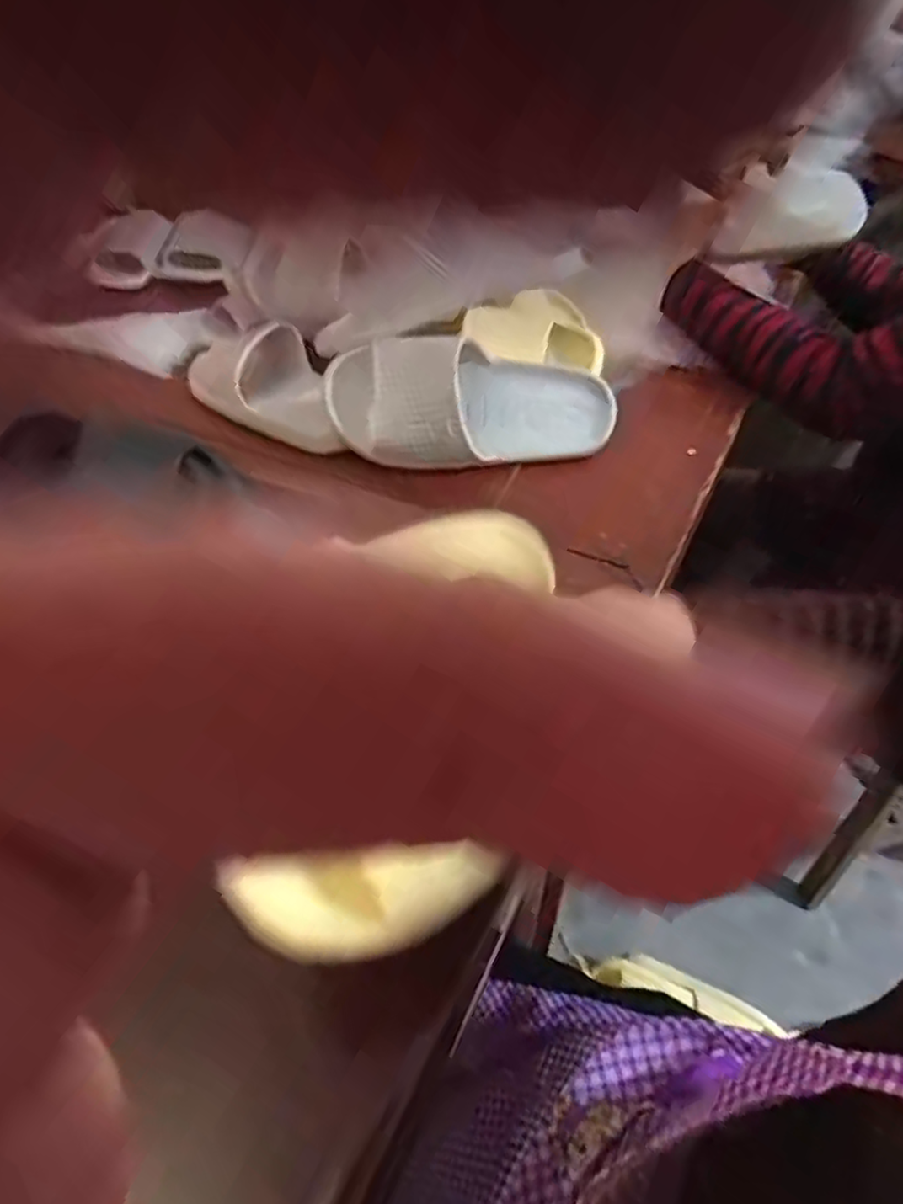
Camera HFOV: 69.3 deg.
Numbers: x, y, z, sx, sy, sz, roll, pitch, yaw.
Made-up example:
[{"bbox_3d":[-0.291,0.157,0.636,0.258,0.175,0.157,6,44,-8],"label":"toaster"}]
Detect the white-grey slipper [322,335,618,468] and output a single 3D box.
[{"bbox_3d":[0.016,-0.186,0.610,0.252,0.113,0.077,-8,17,-16],"label":"white-grey slipper"}]

